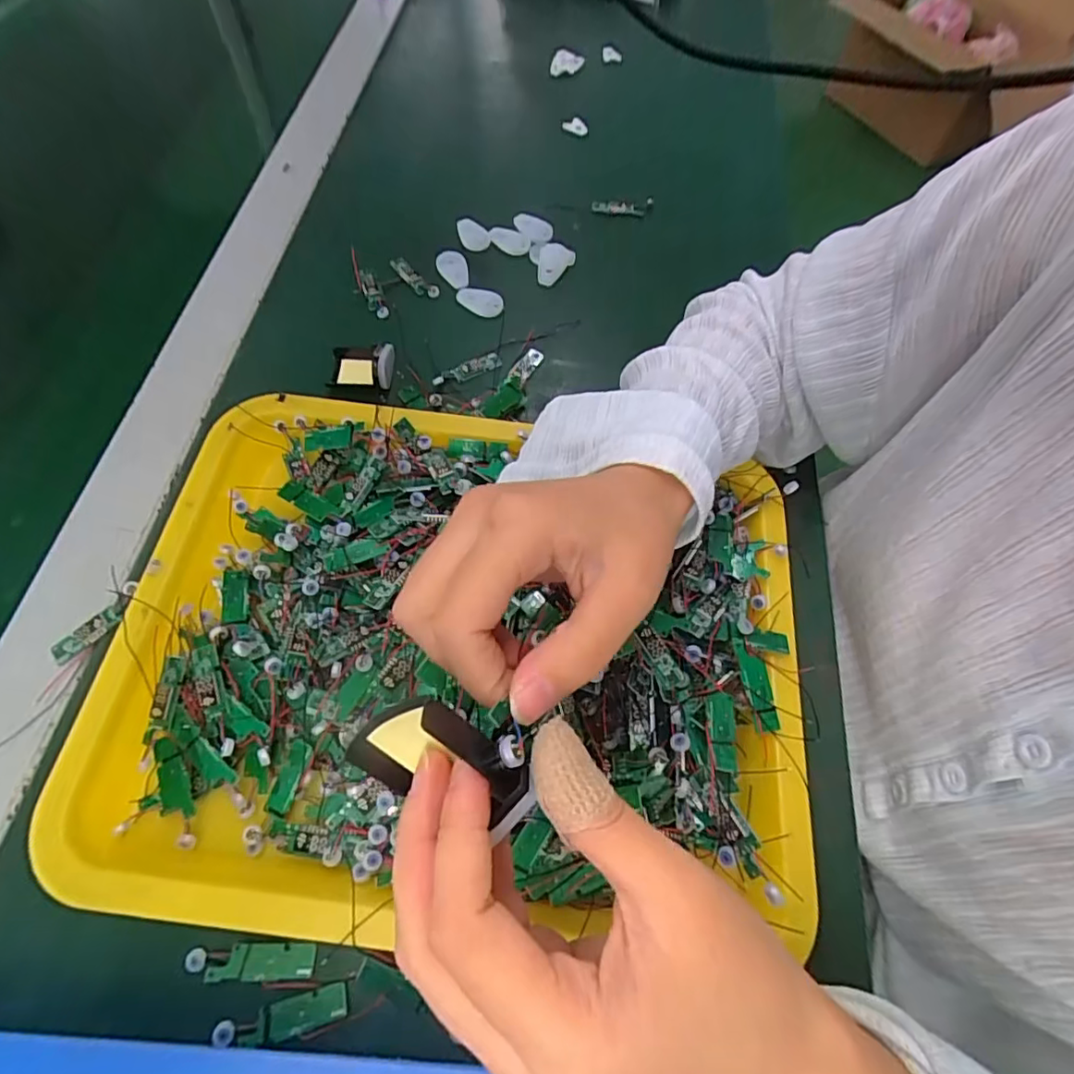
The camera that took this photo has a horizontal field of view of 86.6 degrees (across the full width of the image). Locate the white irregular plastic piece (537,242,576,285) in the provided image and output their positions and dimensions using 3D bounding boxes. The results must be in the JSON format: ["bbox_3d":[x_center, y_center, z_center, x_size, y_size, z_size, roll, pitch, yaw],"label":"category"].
[{"bbox_3d":[0.014,-0.215,0.445,0.027,0.011,0.036,13,63,4],"label":"white irregular plastic piece"}]

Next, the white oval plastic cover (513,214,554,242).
[{"bbox_3d":[-0.005,-0.250,0.460,0.035,0.009,0.020,27,65,11],"label":"white oval plastic cover"}]

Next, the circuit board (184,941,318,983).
[{"bbox_3d":[-0.123,0.182,0.244,0.052,0.006,0.014,2,63,-2],"label":"circuit board"}]

